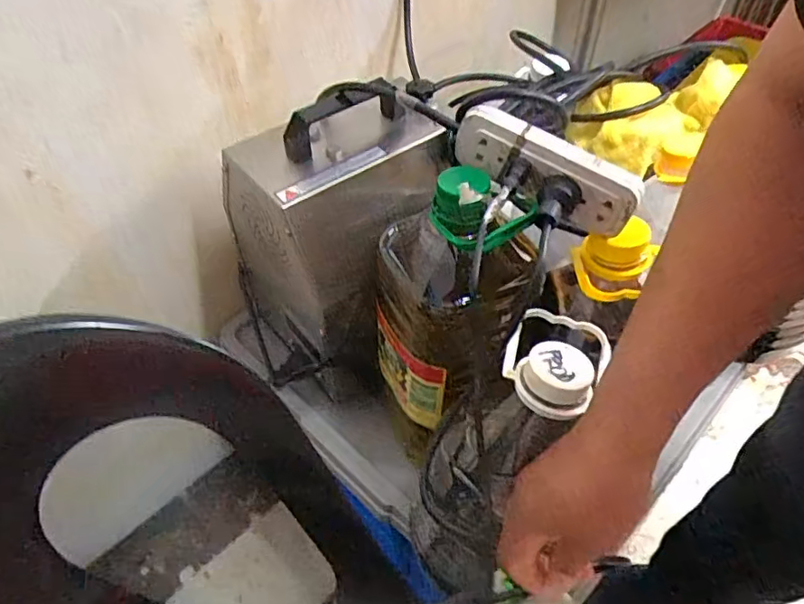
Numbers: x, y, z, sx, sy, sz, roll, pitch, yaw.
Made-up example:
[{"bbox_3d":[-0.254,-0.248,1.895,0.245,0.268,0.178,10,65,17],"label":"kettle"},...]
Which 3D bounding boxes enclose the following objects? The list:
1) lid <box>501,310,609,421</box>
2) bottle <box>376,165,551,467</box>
[{"bbox_3d":[0.122,0.041,0.455,0.071,0.034,0.092,23,52,21],"label":"lid"},{"bbox_3d":[0.033,0.012,0.543,0.143,0.254,0.125,36,58,29],"label":"bottle"}]

